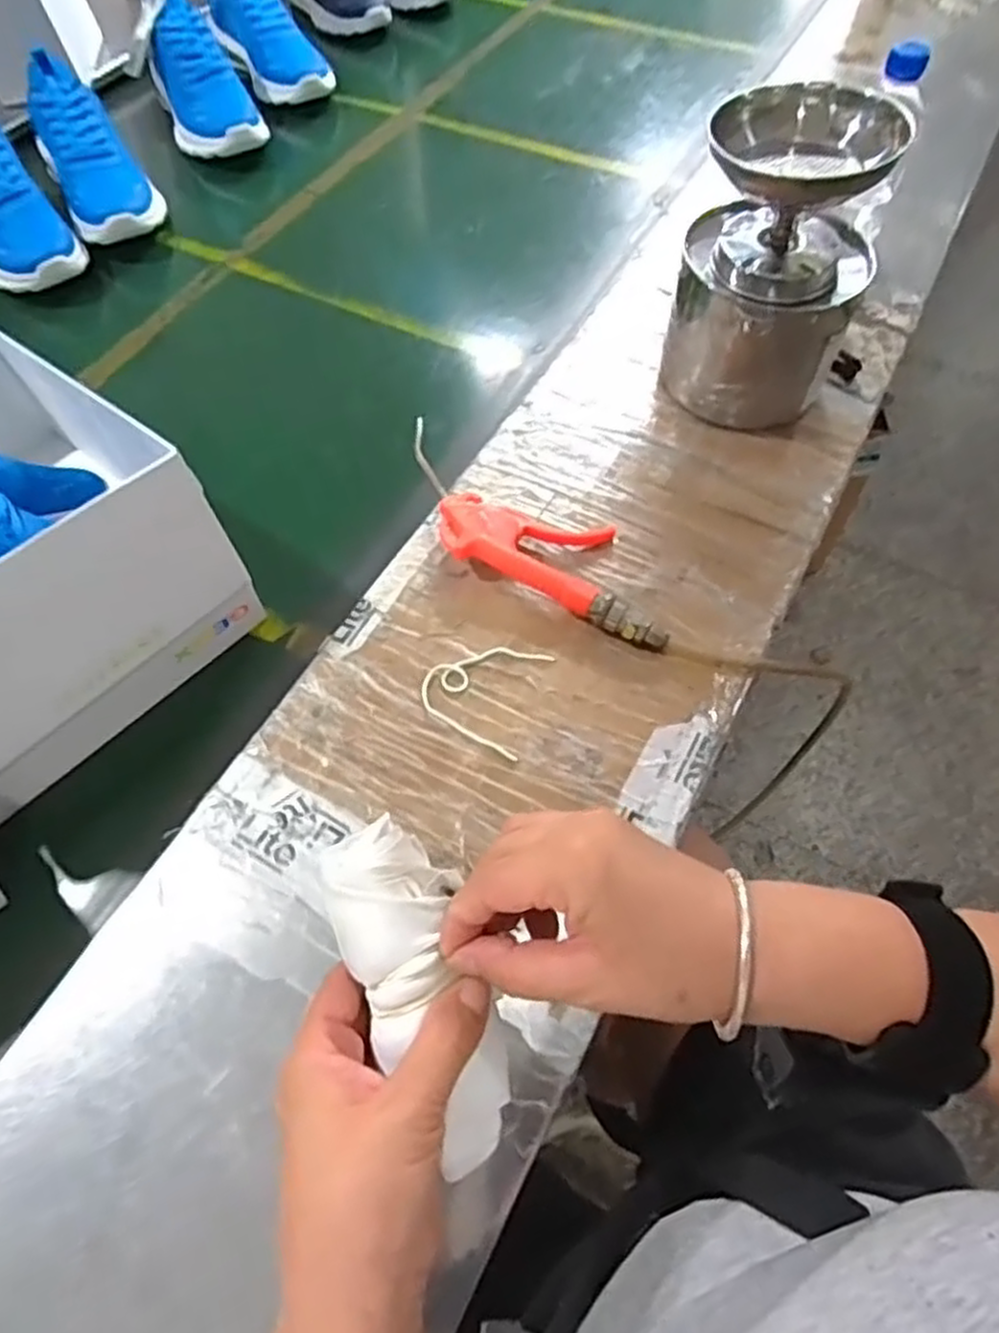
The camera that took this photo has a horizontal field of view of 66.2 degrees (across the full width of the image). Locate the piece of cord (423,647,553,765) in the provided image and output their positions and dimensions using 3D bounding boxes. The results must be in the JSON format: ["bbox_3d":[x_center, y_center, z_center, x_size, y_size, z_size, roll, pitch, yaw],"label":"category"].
[{"bbox_3d":[-0.012,0.015,0.505,0.074,0.007,0.076,17,62,10],"label":"piece of cord"}]

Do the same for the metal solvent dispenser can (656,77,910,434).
[{"bbox_3d":[0.203,-0.291,0.573,0.125,0.211,0.121,0,60,0],"label":"metal solvent dispenser can"}]

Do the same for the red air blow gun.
[{"bbox_3d":[0.025,-0.094,0.561,0.232,0.033,0.102,22,63,13],"label":"red air blow gun"}]

